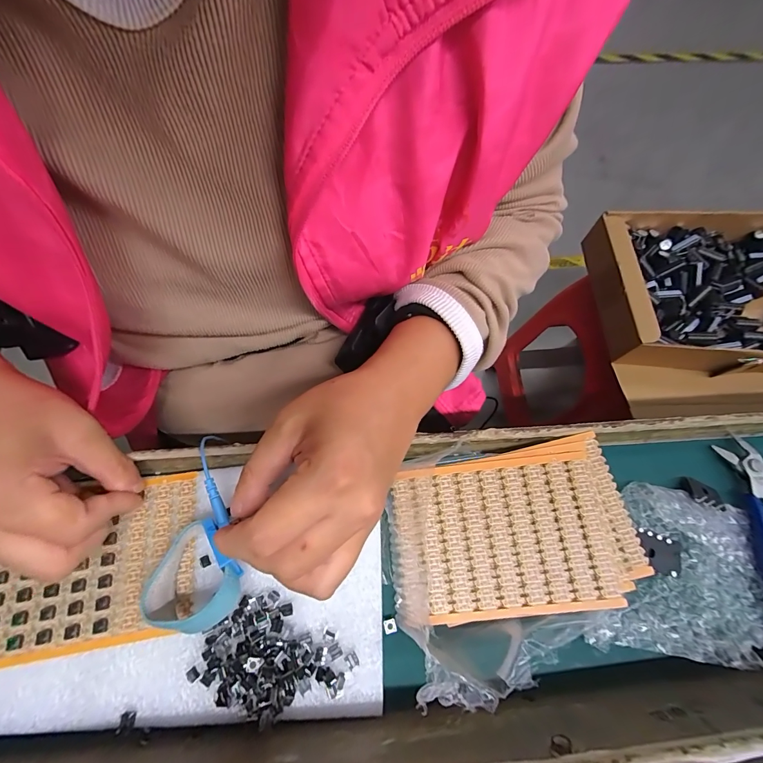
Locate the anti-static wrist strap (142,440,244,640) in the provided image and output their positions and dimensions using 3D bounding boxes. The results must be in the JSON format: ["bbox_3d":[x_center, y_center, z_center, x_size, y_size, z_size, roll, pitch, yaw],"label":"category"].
[{"bbox_3d":[-0.093,0.079,0.200,0.048,0.019,0.096,10,70,3],"label":"anti-static wrist strap"}]

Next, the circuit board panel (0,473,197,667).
[{"bbox_3d":[-0.172,0.105,0.207,0.125,0.009,0.082,-9,71,-4],"label":"circuit board panel"}]

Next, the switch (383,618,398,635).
[{"bbox_3d":[0.005,0.138,0.207,0.007,0.004,0.007,-13,71,-6],"label":"switch"}]

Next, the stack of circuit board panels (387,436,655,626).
[{"bbox_3d":[0.077,0.088,0.220,0.141,0.010,0.091,-6,70,-4],"label":"stack of circuit board panels"}]

